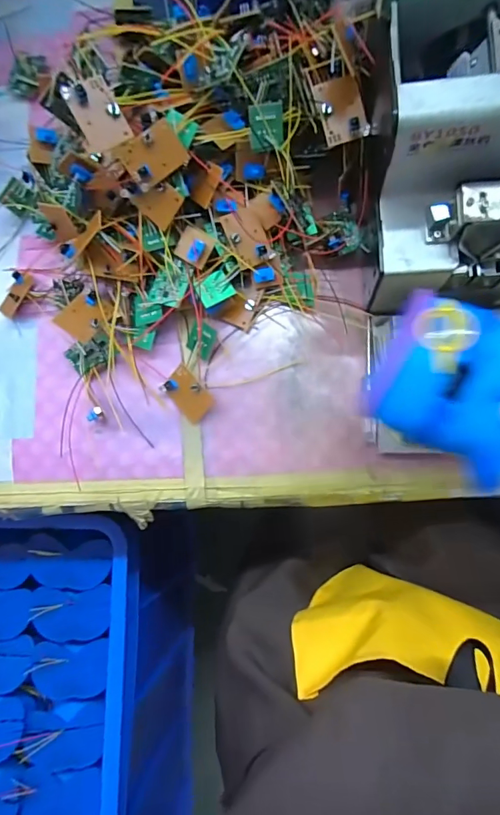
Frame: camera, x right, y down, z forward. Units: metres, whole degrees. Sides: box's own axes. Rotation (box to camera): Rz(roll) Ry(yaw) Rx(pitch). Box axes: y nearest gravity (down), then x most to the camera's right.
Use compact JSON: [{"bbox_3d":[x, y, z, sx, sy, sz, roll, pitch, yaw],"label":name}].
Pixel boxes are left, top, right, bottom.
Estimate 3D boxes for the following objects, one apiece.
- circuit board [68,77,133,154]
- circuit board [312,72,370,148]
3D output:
[{"bbox_3d":[-0.104,-0.201,0.298,0.029,0.008,0.041,-27,110,-5],"label":"circuit board"},{"bbox_3d":[0.065,-0.213,0.310,0.030,0.009,0.042,-15,96,2],"label":"circuit board"}]

